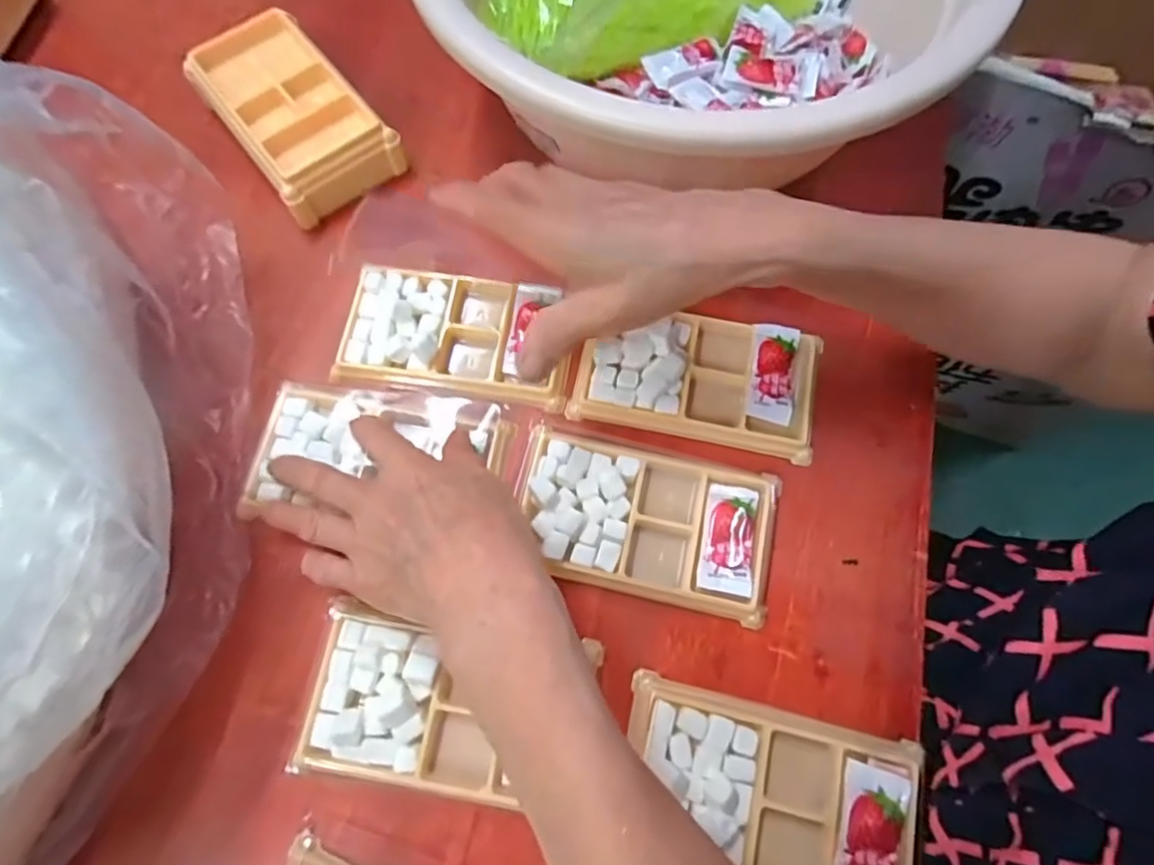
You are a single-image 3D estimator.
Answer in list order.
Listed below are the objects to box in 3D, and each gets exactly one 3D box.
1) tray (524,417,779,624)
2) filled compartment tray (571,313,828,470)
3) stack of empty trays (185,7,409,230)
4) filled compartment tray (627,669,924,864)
[{"bbox_3d":[0.037,0.046,0.322,0.134,0.017,0.075,14,71,5],"label":"tray"},{"bbox_3d":[0.070,-0.034,0.346,0.133,0.018,0.072,12,71,4],"label":"filled compartment tray"},{"bbox_3d":[-0.187,-0.209,0.404,0.080,0.036,0.137,-38,75,-12],"label":"stack of empty trays"},{"bbox_3d":[0.087,0.166,0.280,0.132,0.017,0.075,15,71,5],"label":"filled compartment tray"}]

